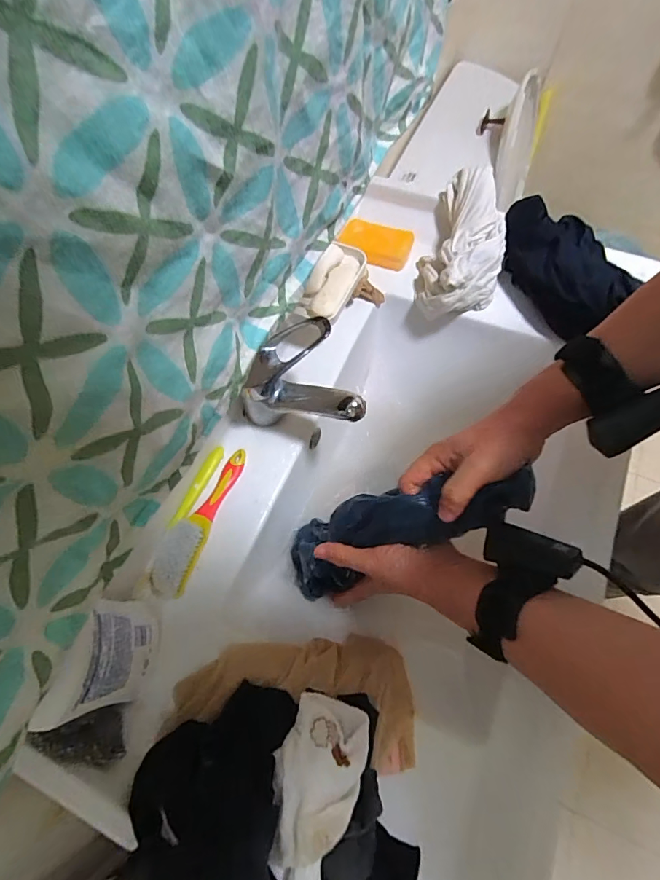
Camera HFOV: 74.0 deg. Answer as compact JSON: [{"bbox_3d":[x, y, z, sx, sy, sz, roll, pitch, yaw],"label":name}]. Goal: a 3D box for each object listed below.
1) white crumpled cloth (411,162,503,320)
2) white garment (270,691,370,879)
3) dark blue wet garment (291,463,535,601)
[{"bbox_3d":[0.182,-0.268,0.601,0.107,0.081,0.208,10,80,7],"label":"white crumpled cloth"},{"bbox_3d":[-0.019,0.308,0.331,0.070,0.045,0.198,10,66,7],"label":"white garment"},{"bbox_3d":[0.052,0.098,0.468,0.309,0.089,0.087,-29,59,35],"label":"dark blue wet garment"}]

